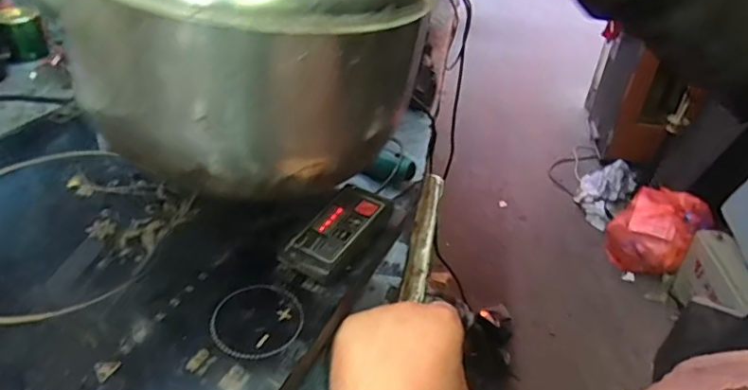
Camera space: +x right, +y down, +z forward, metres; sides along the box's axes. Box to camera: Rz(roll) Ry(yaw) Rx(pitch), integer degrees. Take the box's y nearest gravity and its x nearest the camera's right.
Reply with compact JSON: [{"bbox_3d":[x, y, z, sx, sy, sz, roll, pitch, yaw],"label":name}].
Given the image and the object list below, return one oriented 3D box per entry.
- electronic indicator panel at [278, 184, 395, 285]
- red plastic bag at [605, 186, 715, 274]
[{"bbox_3d":[-0.027,0.028,0.411,0.042,0.022,0.090,23,42,22],"label":"electronic indicator panel"},{"bbox_3d":[0.829,0.118,1.607,0.244,0.251,0.150,25,42,23],"label":"red plastic bag"}]

